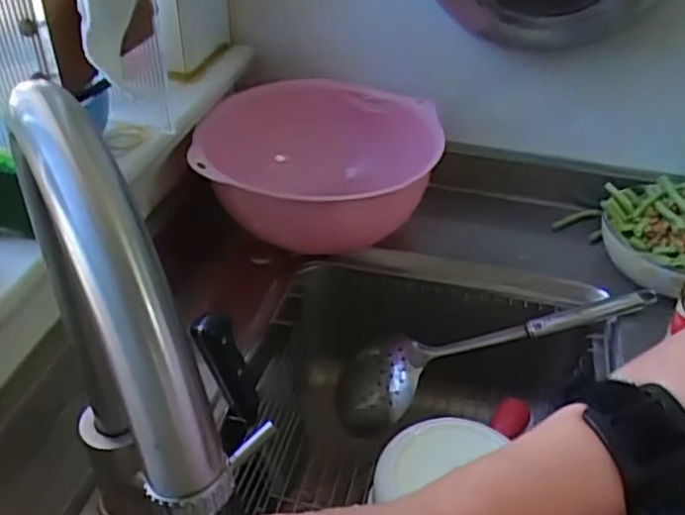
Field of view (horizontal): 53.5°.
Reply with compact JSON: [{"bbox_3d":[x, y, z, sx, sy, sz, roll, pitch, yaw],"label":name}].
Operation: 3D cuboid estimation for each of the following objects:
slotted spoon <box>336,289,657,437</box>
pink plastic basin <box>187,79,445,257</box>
[{"bbox_3d":[0.142,0.093,0.666,0.320,0.052,0.078,-18,38,7],"label":"slotted spoon"},{"bbox_3d":[-0.025,-0.091,0.700,0.219,0.112,0.222,2,38,-1],"label":"pink plastic basin"}]

